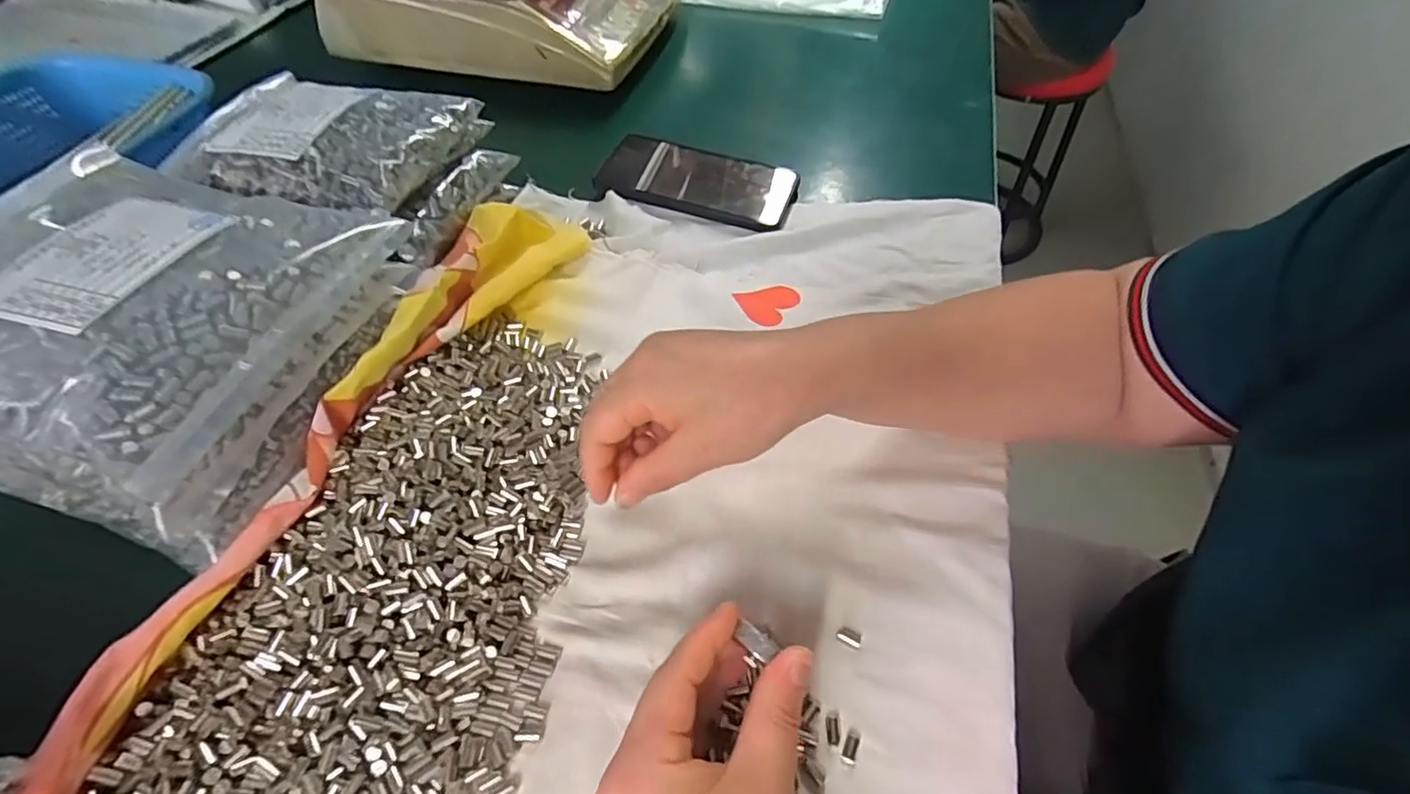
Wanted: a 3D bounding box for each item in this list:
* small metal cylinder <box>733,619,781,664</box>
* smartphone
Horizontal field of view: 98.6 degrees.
[{"bbox_3d":[0.020,0.096,0.237,0.017,0.004,0.009,34,59,23],"label":"small metal cylinder"},{"bbox_3d":[-0.005,-0.182,0.510,0.157,0.018,0.079,16,54,12],"label":"smartphone"}]

